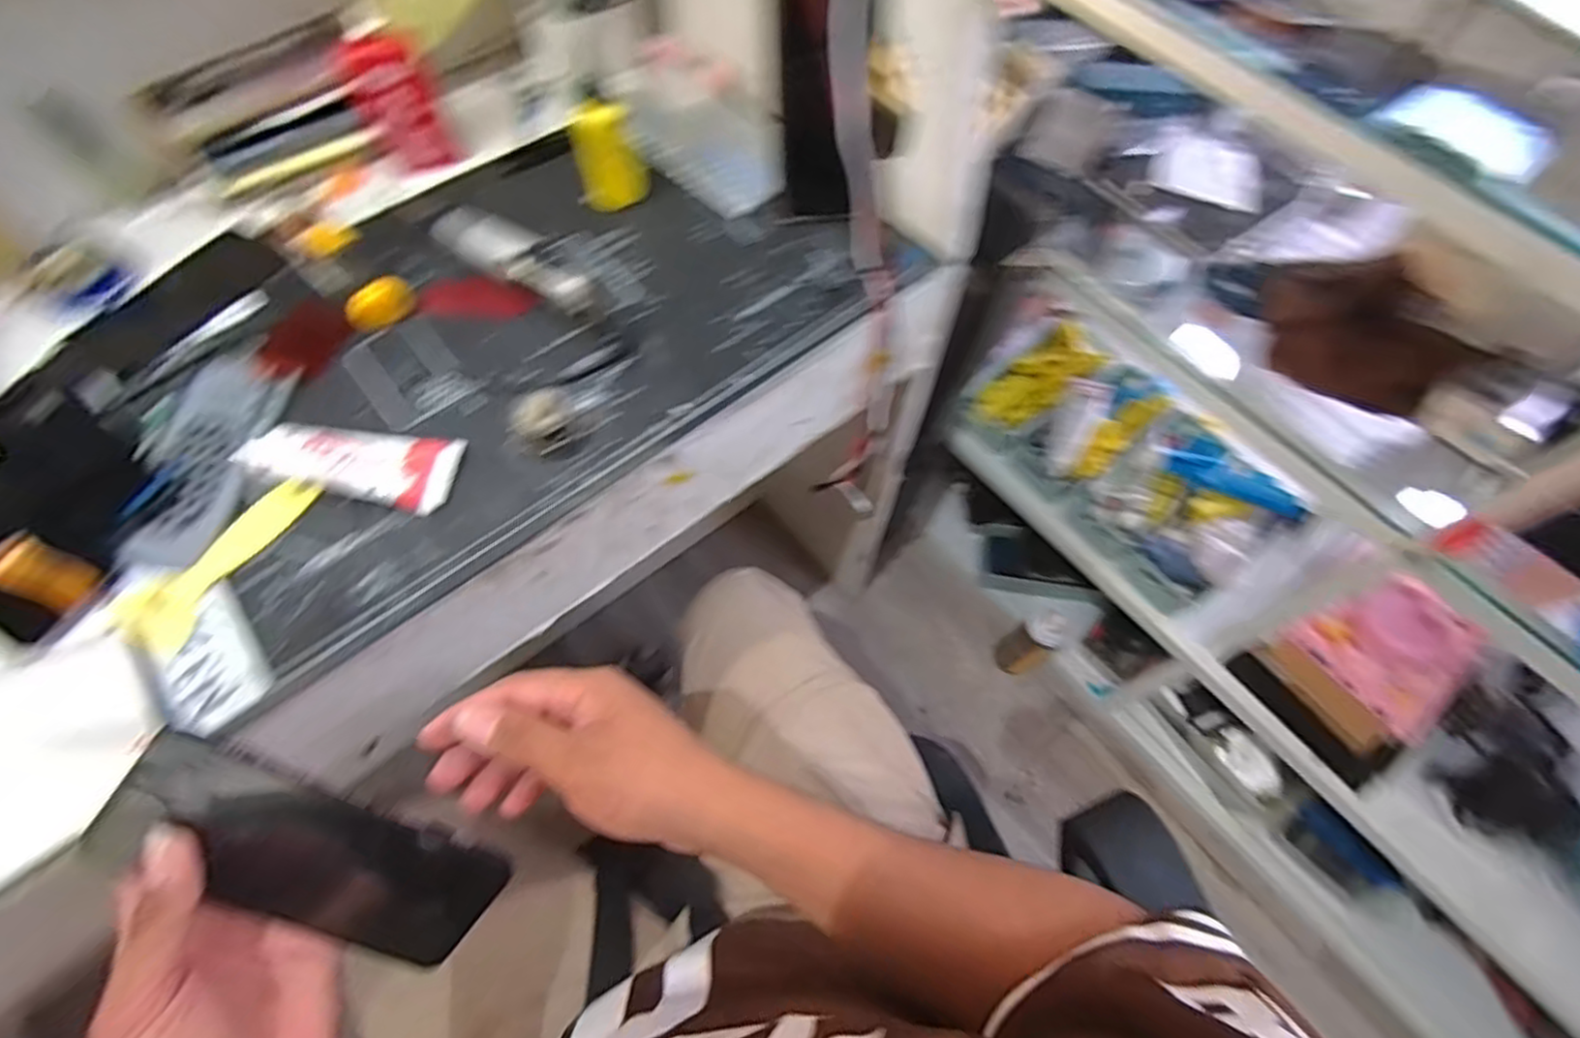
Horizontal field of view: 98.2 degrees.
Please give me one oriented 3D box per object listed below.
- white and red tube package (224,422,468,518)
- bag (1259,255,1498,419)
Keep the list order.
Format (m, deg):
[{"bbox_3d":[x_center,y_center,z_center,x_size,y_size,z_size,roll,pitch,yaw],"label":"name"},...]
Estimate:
[{"bbox_3d":[-0.284,-0.036,0.444,0.127,0.025,0.051,5,64,1],"label":"white and red tube package"},{"bbox_3d":[0.575,-0.183,0.699,0.098,0.110,0.205,-42,72,-19],"label":"bag"}]

